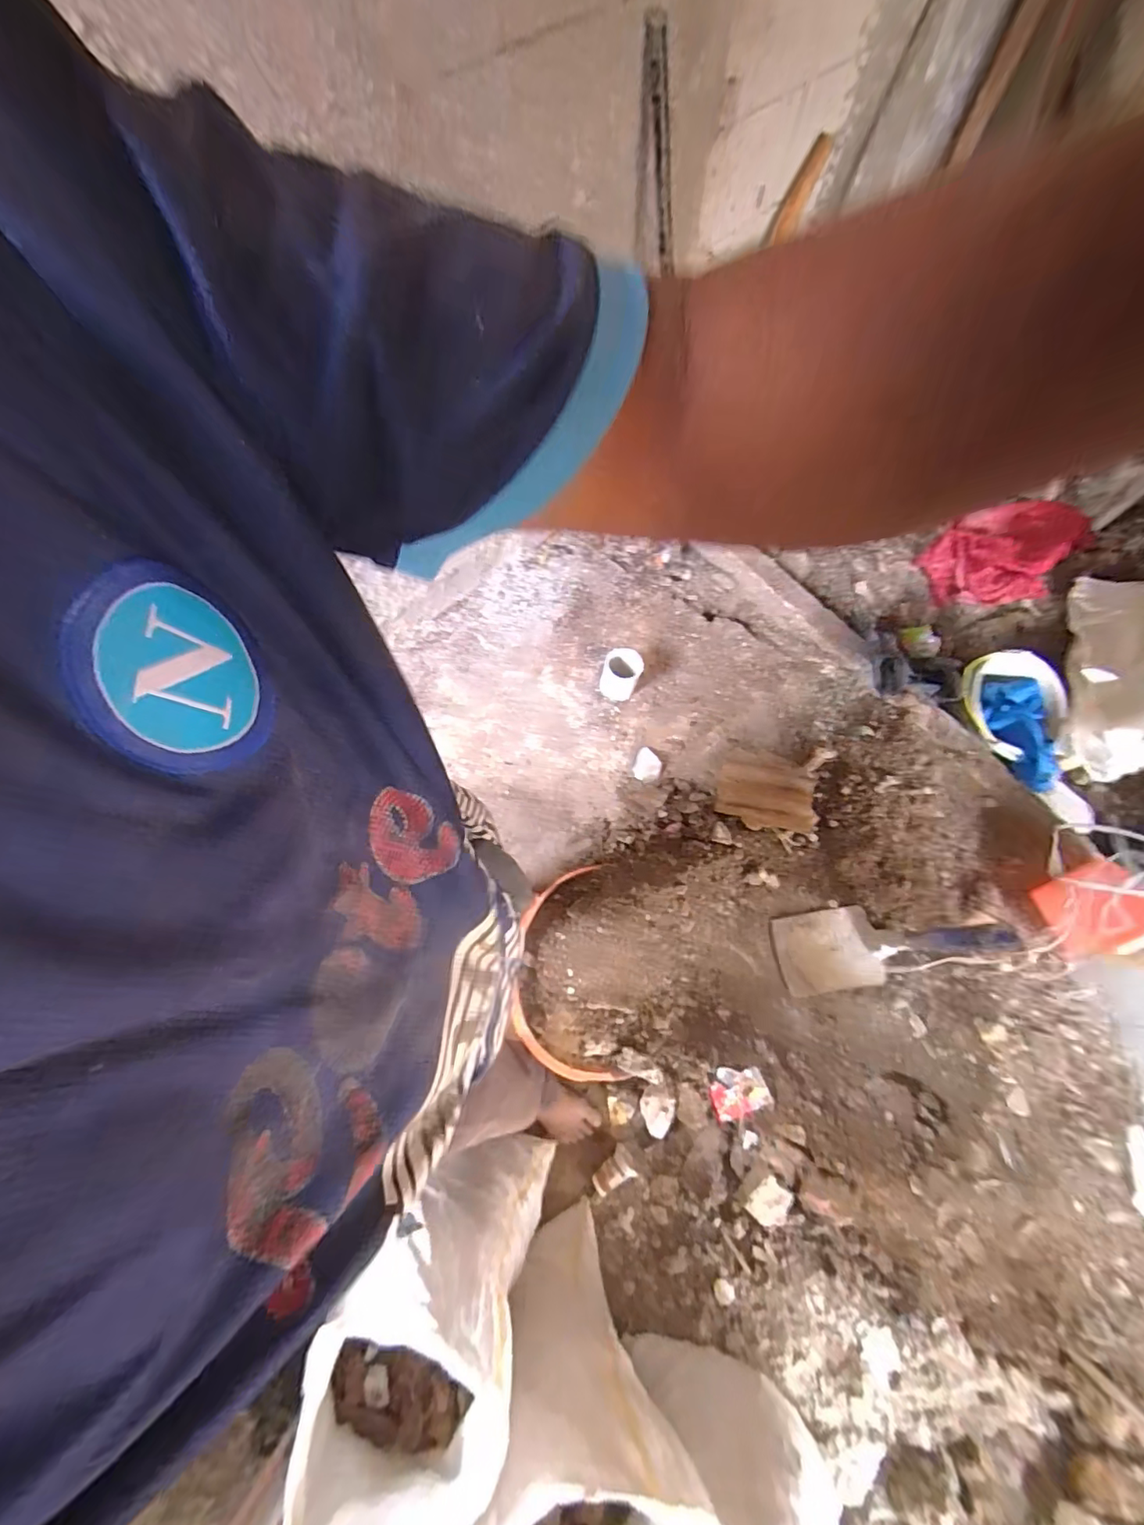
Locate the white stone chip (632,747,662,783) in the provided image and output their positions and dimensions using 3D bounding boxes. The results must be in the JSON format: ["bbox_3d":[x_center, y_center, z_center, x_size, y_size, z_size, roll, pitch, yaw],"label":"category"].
[{"bbox_3d":[0.207,0.010,1.475,0.072,0.026,0.083,21,72,5],"label":"white stone chip"}]

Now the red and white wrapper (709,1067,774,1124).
[{"bbox_3d":[0.349,0.690,1.135,0.117,0.014,0.090,-23,69,10],"label":"red and white wrapper"}]

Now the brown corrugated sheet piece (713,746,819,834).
[{"bbox_3d":[0.492,0.072,1.373,0.227,0.021,0.214,8,59,21],"label":"brown corrugated sheet piece"}]

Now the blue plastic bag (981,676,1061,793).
[{"bbox_3d":[1.073,-0.079,1.293,0.137,0.045,0.297,-5,72,-3],"label":"blue plastic bag"}]

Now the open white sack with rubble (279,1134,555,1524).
[{"bbox_3d":[-0.196,0.826,0.826,0.245,0.543,0.309,15,72,3],"label":"open white sack with rubble"}]

